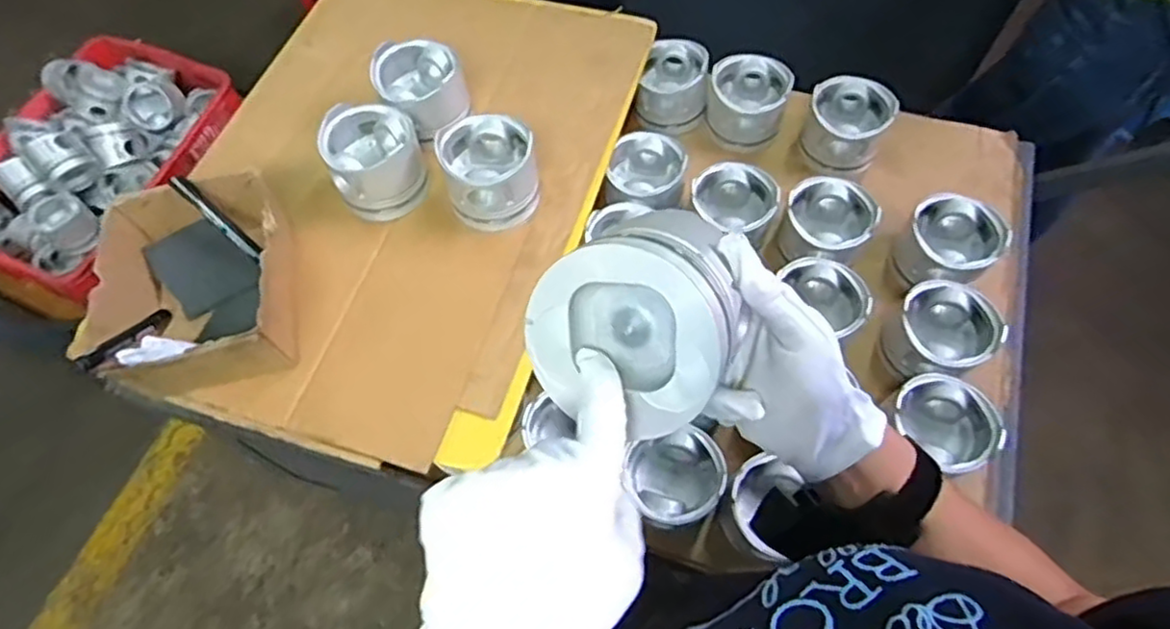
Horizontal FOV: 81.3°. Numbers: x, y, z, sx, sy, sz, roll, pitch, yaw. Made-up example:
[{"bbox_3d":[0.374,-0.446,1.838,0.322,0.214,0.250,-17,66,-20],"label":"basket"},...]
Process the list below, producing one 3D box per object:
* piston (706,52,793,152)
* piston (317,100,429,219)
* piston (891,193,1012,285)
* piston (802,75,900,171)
[{"bbox_3d":[0.222,-0.290,0.936,0.110,0.077,0.097,13,66,8],"label":"piston"},{"bbox_3d":[-0.241,-0.182,0.789,0.102,0.084,0.111,-1,65,2],"label":"piston"},{"bbox_3d":[0.428,-0.084,0.811,0.102,0.066,0.106,-34,68,-13],"label":"piston"},{"bbox_3d":[0.343,-0.251,0.902,0.096,0.087,0.093,-1,65,2],"label":"piston"}]

